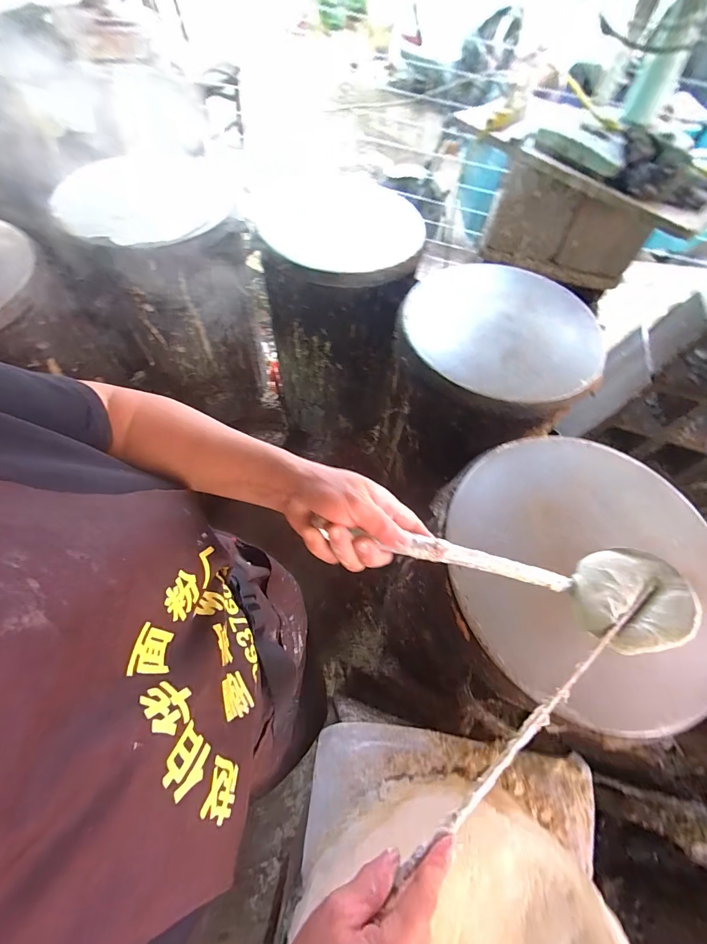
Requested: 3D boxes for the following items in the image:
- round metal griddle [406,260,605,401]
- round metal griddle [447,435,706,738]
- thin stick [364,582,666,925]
[{"bbox_3d":[0.289,-0.288,0.713,0.368,0.033,0.362,0,60,0],"label":"round metal griddle"},{"bbox_3d":[0.314,0.117,0.486,0.355,0.043,0.365,2,63,-3],"label":"round metal griddle"},{"bbox_3d":[0.162,0.206,0.313,0.333,0.012,0.012,-36,70,-15],"label":"thin stick"}]

